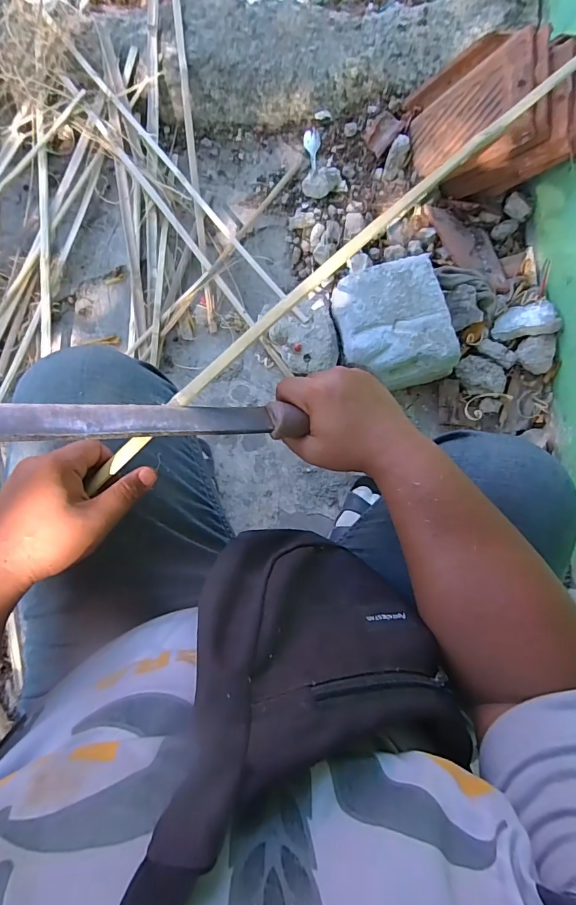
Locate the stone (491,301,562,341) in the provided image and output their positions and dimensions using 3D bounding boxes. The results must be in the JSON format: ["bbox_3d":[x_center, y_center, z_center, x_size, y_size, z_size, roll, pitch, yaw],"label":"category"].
[{"bbox_3d":[0.452,-0.251,0.816,0.111,0.019,0.072,-3,64,35],"label":"stone"}]

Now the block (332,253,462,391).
[{"bbox_3d":[0.202,-0.239,0.812,0.193,0.081,0.228,-16,83,-5],"label":"block"}]

